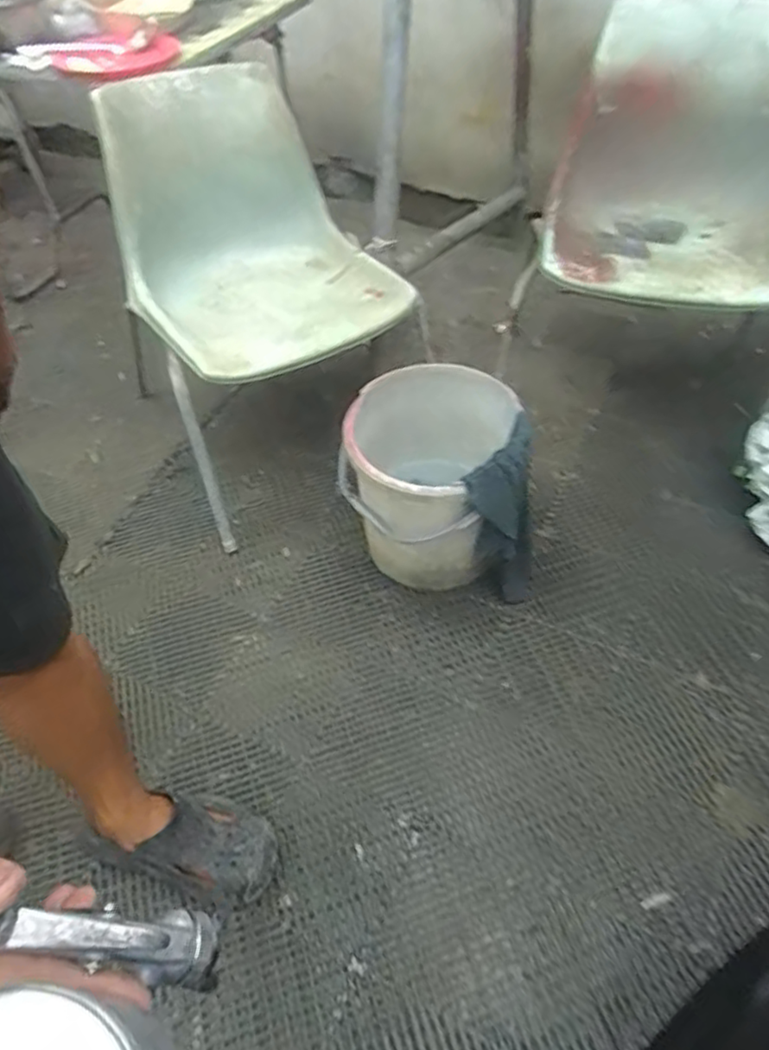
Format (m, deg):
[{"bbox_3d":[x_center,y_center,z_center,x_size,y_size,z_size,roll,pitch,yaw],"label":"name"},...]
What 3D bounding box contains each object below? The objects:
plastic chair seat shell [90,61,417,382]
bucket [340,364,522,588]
[{"bbox_3d":[-0.261,-0.561,1.239,0.452,0.352,0.517,-30,51,-22],"label":"plastic chair seat shell"},{"bbox_3d":[0.063,-0.077,1.180,0.272,0.307,0.266,-3,47,3],"label":"bucket"}]

